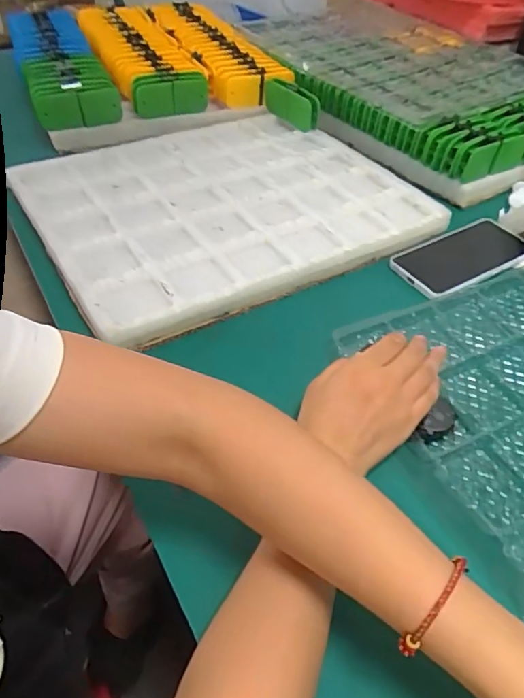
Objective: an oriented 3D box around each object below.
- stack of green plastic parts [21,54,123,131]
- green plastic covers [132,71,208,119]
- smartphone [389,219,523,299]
[{"bbox_3d":[-0.281,-0.381,0.759,0.116,0.052,0.162,-16,46,-17],"label":"stack of green plastic parts"},{"bbox_3d":[-0.134,-0.376,0.762,0.114,0.051,0.045,-15,46,-16],"label":"green plastic covers"},{"bbox_3d":[0.232,-0.106,0.594,0.166,0.014,0.085,-24,49,-24],"label":"smartphone"}]

